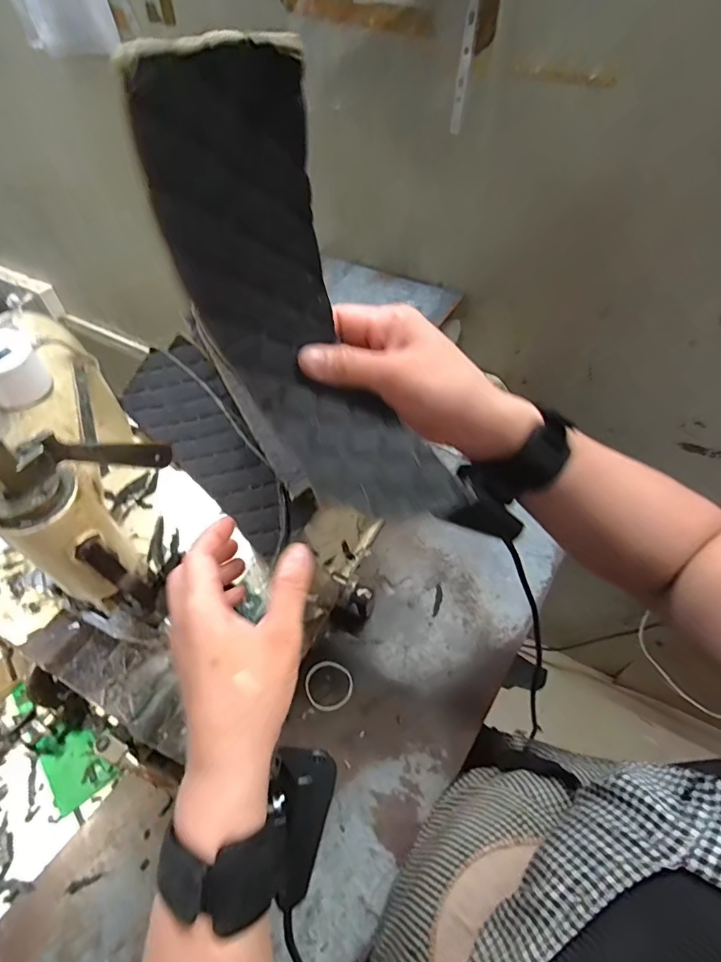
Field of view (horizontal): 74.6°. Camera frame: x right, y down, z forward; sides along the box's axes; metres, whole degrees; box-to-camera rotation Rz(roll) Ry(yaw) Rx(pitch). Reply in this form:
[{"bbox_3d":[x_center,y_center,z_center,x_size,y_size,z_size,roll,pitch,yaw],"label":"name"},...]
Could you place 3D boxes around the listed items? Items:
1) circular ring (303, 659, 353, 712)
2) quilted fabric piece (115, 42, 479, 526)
[{"bbox_3d":[-0.033,0.210,0.488,0.051,0.004,0.047,0,53,0],"label":"circular ring"},{"bbox_3d":[-0.028,-0.074,0.242,0.069,0.213,0.085,-42,28,-27],"label":"quilted fabric piece"}]

